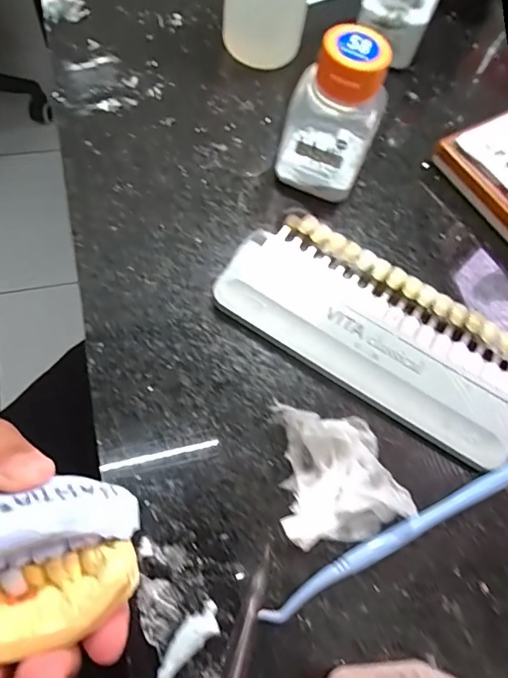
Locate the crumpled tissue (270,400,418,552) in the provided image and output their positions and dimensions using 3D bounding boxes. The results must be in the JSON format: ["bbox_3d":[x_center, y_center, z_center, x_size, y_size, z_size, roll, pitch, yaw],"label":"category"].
[{"bbox_3d":[0.035,0.051,0.187,0.049,0.013,0.054,-6,67,-10],"label":"crumpled tissue"}]

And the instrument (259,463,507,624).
[{"bbox_3d":[0.074,0.070,0.187,0.156,0.005,0.009,-23,71,-16],"label":"instrument"}]

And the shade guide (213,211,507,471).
[{"bbox_3d":[0.058,-0.006,0.219,0.146,0.012,0.067,32,66,7],"label":"shade guide"}]

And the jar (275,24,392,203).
[{"bbox_3d":[0.037,-0.105,0.225,0.042,0.068,0.034,21,65,2],"label":"jar"}]

